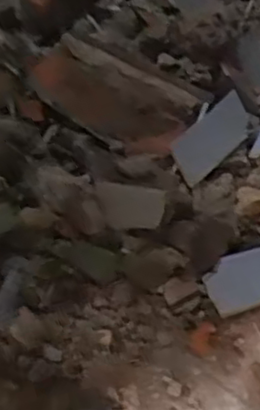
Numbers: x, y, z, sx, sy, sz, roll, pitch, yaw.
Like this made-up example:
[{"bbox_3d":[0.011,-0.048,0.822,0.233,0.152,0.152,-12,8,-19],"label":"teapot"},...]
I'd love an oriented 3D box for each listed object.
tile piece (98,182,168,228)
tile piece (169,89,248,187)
[{"bbox_3d":[-0.001,0.004,1.203,0.116,0.071,0.012,6,9,-21],"label":"tile piece"},{"bbox_3d":[0.154,-0.124,1.335,0.174,0.092,0.012,-42,26,-18],"label":"tile piece"}]

